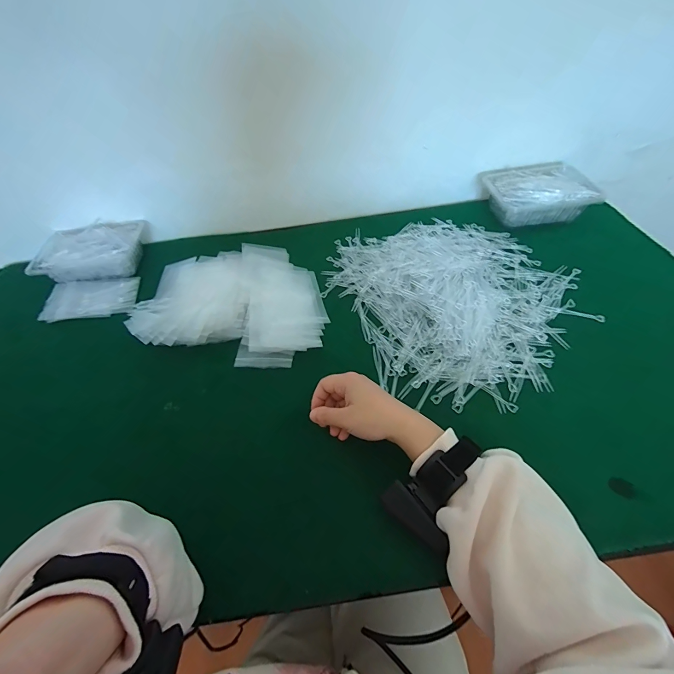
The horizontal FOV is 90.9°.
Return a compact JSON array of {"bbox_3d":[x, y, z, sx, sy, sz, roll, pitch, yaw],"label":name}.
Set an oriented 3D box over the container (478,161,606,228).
[{"bbox_3d":[0.373,-0.269,0.629,0.164,0.067,0.144,-9,52,-2],"label":"container"}]

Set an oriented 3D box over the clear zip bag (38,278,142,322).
[{"bbox_3d":[-0.429,-0.071,0.579,0.146,0.016,0.091,-4,52,2],"label":"clear zip bag"}]

